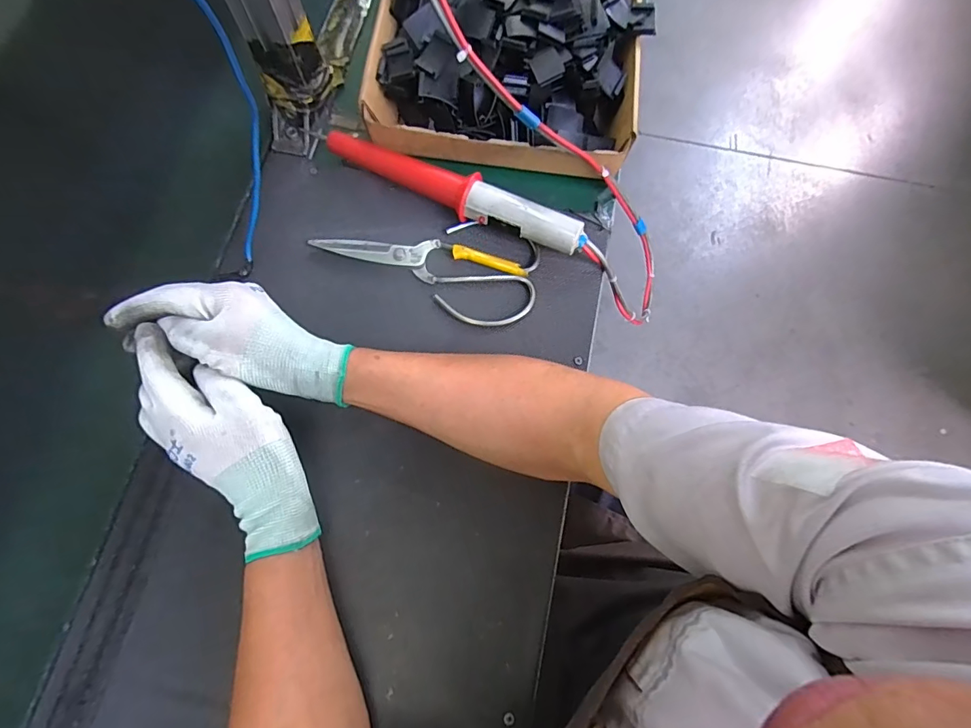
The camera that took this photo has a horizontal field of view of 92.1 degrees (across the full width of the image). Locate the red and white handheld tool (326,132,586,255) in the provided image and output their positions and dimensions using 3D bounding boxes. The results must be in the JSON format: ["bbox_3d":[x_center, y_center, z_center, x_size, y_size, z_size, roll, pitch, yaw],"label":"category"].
[{"bbox_3d":[-0.030,-0.157,0.430,0.245,0.035,0.032,27,76,7],"label":"red and white handheld tool"}]

